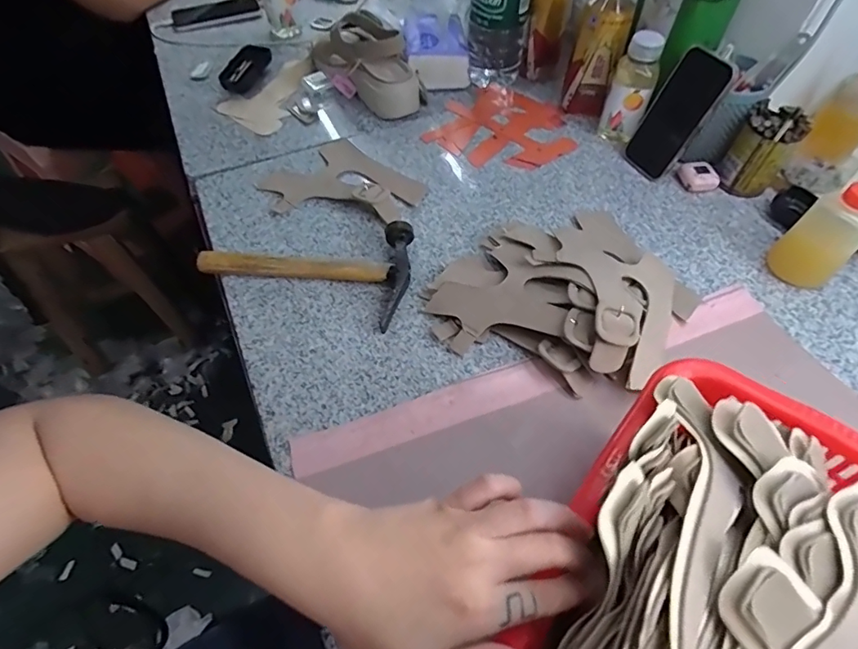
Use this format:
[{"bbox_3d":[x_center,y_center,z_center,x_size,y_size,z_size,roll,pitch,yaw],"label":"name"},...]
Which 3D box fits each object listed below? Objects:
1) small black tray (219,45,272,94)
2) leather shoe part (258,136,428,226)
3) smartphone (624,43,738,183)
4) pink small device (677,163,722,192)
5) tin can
[{"bbox_3d":[-0.307,-0.427,0.793,0.049,0.023,0.104,12,57,8],"label":"small black tray"},{"bbox_3d":[-0.113,-0.181,0.618,0.185,0.023,0.154,36,64,22],"label":"leather shoe part"},{"bbox_3d":[0.312,-0.264,0.604,0.017,0.148,0.080,-9,49,-33],"label":"smartphone"},{"bbox_3d":[0.357,-0.194,0.628,0.042,0.023,0.042,-8,57,-5],"label":"pink small device"},{"bbox_3d":[0.413,-0.216,0.594,0.068,0.103,0.061,35,63,21],"label":"tin can"}]

